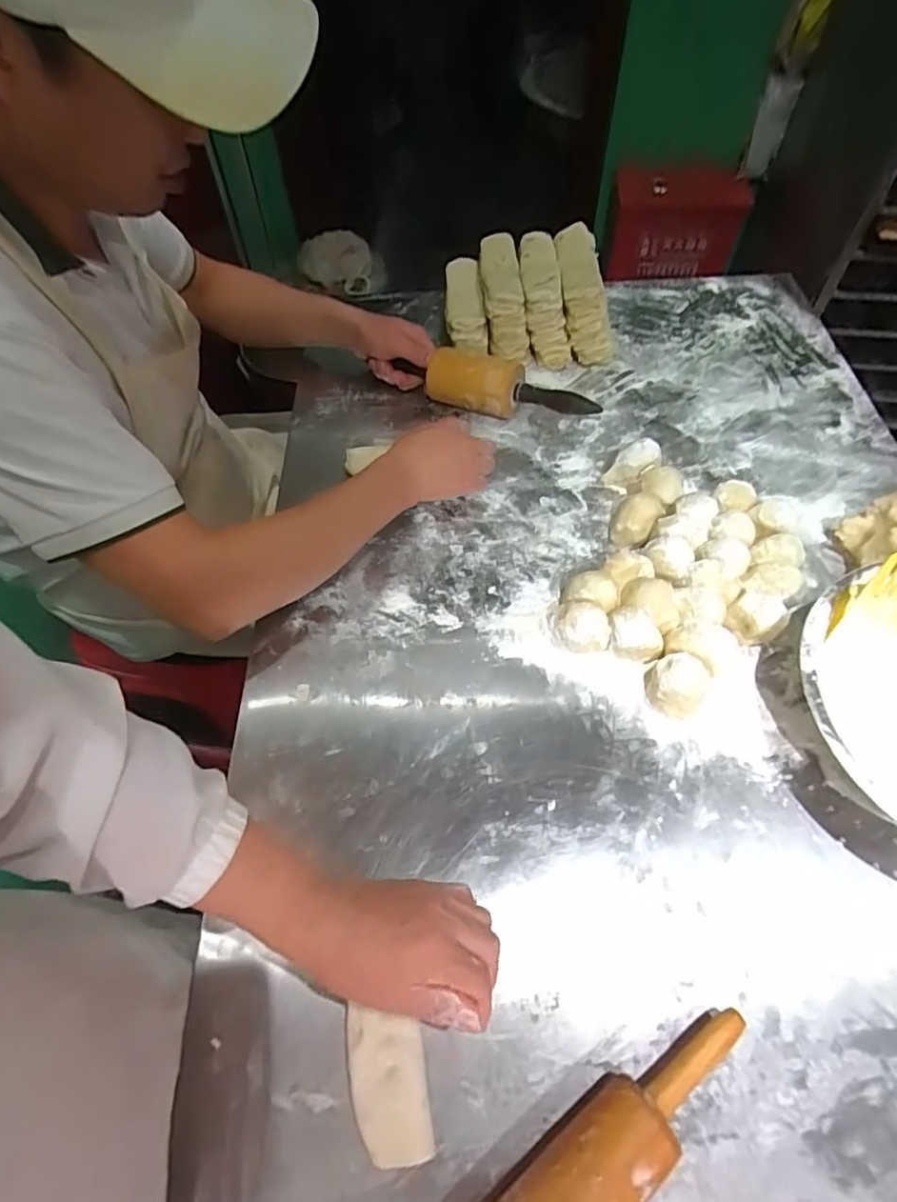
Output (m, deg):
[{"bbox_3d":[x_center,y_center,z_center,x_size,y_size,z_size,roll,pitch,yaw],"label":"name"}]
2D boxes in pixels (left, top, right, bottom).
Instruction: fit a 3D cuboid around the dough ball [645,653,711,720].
[{"bbox_3d":[0.222,0.081,0.555,0.051,0.046,0.050,-1,58,1],"label":"dough ball"}]

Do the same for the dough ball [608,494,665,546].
[{"bbox_3d":[0.212,-0.086,0.658,0.050,0.052,0.042,17,60,12],"label":"dough ball"}]

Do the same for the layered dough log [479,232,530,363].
[{"bbox_3d":[0.079,-0.456,0.859,0.061,0.077,0.199,-3,58,0],"label":"layered dough log"}]

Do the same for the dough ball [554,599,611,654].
[{"bbox_3d":[0.133,0.027,0.588,0.055,0.045,0.050,2,58,3],"label":"dough ball"}]

